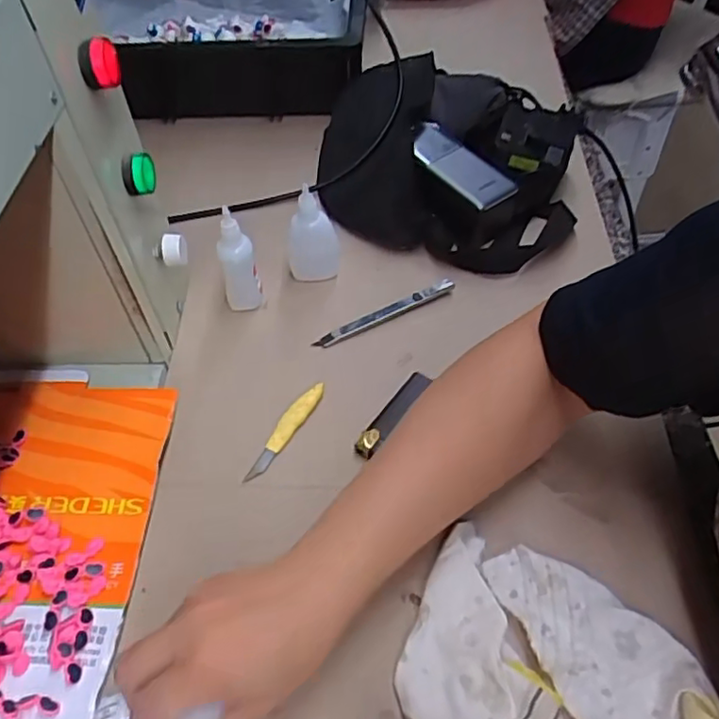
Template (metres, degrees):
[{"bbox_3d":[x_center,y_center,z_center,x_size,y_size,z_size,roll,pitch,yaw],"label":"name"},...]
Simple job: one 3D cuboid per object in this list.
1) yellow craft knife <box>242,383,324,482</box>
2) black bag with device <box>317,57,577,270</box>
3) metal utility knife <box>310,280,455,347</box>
[{"bbox_3d":[-0.054,0.051,0.465,0.015,0.006,0.089,27,57,21],"label":"yellow craft knife"},{"bbox_3d":[0.078,-0.205,0.643,0.266,0.060,0.268,8,51,9],"label":"black bag with device"},{"bbox_3d":[0.022,-0.038,0.536,0.128,0.013,0.012,-23,55,-16],"label":"metal utility knife"}]

